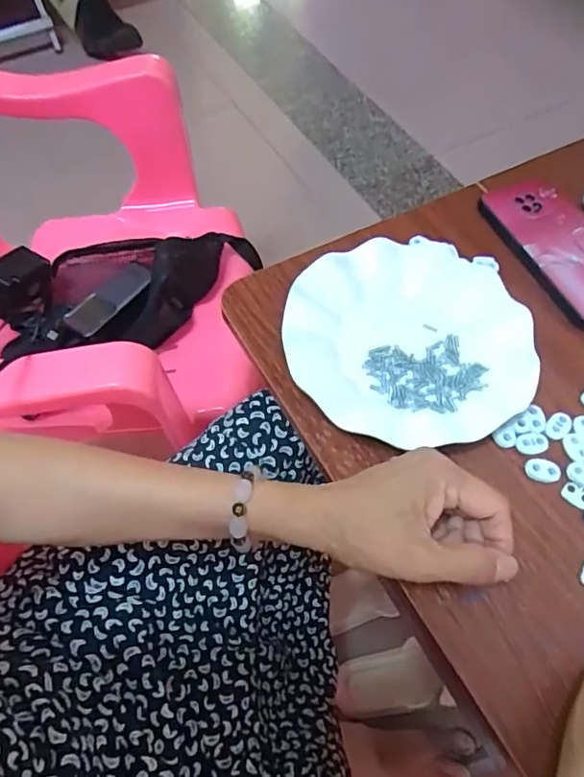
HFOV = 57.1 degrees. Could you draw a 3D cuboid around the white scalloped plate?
[{"bbox_3d":[0.088,-0.043,0.417,0.181,0.020,0.183,0,60,0],"label":"white scalloped plate"}]

